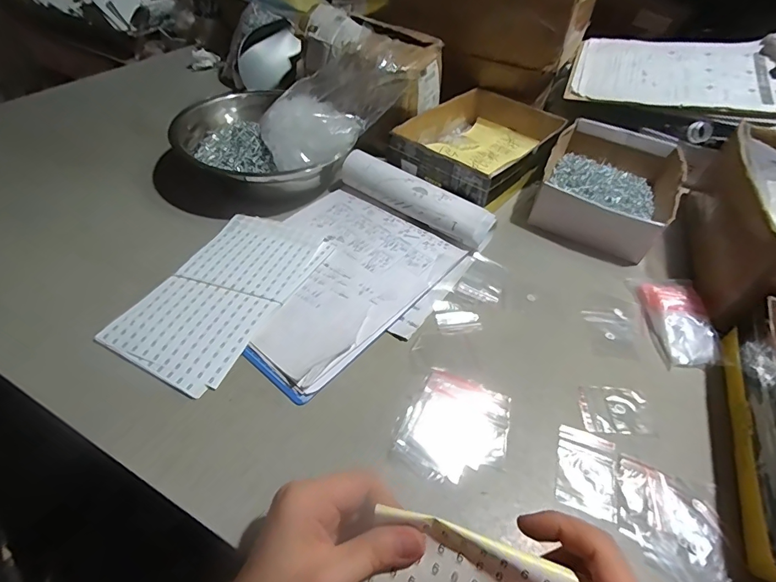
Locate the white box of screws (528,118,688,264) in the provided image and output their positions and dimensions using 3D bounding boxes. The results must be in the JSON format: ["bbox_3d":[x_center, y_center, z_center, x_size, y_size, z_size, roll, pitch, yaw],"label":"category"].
[{"bbox_3d":[0.321,-0.158,0.620,0.166,0.068,0.241,26,50,18],"label":"white box of screws"}]

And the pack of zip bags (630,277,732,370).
[{"bbox_3d":[0.325,0.026,0.478,0.072,0.020,0.131,2,47,-3],"label":"pack of zip bags"}]

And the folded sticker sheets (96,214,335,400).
[{"bbox_3d":[-0.173,-0.003,0.452,0.131,0.012,0.219,23,49,15],"label":"folded sticker sheets"}]

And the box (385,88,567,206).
[{"bbox_3d":[0.144,-0.227,0.646,0.175,0.057,0.261,35,53,25],"label":"box"}]

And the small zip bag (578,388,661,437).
[{"bbox_3d":[0.216,0.114,0.400,0.064,0.005,0.049,6,47,0],"label":"small zip bag"}]

